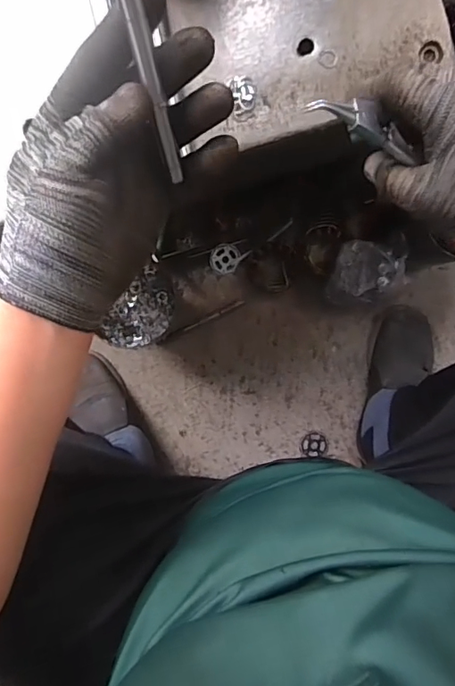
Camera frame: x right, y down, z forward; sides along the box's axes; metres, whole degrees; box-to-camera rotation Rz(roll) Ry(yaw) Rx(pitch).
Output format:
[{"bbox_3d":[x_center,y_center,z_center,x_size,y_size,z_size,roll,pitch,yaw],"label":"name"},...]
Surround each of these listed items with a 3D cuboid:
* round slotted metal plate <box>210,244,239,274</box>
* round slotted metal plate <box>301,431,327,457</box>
[{"bbox_3d":[-0.005,-0.141,0.835,0.049,0.005,0.048,0,92,-4],"label":"round slotted metal plate"},{"bbox_3d":[0.151,0.177,0.869,0.044,0.004,0.043,0,92,-4],"label":"round slotted metal plate"}]

